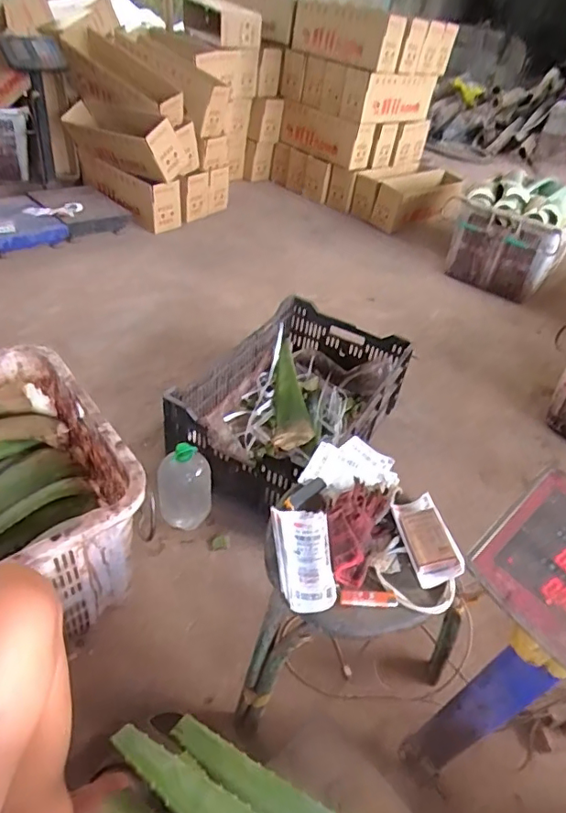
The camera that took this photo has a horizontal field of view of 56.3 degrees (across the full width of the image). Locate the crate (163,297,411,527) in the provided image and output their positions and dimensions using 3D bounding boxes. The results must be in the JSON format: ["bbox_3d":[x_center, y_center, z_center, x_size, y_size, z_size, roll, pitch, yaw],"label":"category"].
[{"bbox_3d":[0.033,-0.002,1.398,0.397,0.225,0.619,24,42,19],"label":"crate"}]

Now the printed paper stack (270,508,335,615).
[{"bbox_3d":[0.028,0.217,0.771,0.079,0.033,0.156,0,40,-8],"label":"printed paper stack"}]

